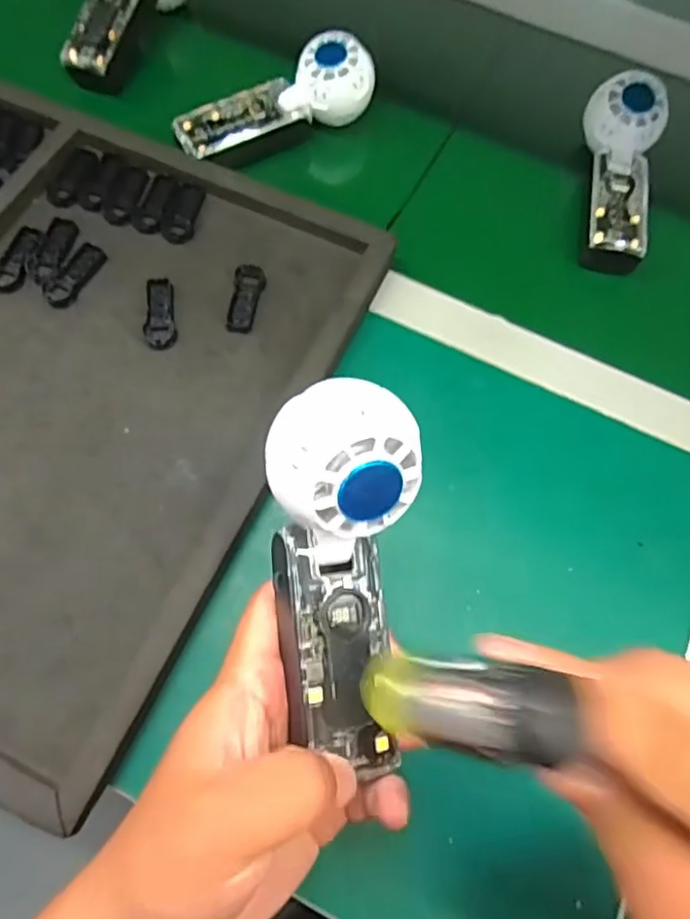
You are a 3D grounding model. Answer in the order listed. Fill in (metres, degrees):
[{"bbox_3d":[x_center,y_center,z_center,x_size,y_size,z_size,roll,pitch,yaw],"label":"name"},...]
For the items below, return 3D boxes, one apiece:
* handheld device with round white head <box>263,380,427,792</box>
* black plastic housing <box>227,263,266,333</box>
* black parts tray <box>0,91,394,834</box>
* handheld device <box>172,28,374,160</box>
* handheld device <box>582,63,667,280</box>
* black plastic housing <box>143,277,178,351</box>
[{"bbox_3d":[-0.001,0.046,0.259,0.057,0.040,0.153,0,103,-2],"label":"handheld device with round white head"},{"bbox_3d":[-0.071,-0.115,0.445,0.021,0.010,0.054,6,65,1],"label":"black plastic housing"},{"bbox_3d":[-0.297,-0.092,0.426,0.545,0.031,0.409,23,67,8],"label":"black parts tray"},{"bbox_3d":[-0.056,-0.295,0.502,0.164,0.041,0.052,-25,76,-12],"label":"handheld device"},{"bbox_3d":[0.222,-0.233,0.501,0.059,0.063,0.162,9,65,2],"label":"handheld device"},{"bbox_3d":[-0.131,-0.104,0.437,0.021,0.007,0.055,-7,66,-5],"label":"black plastic housing"}]

